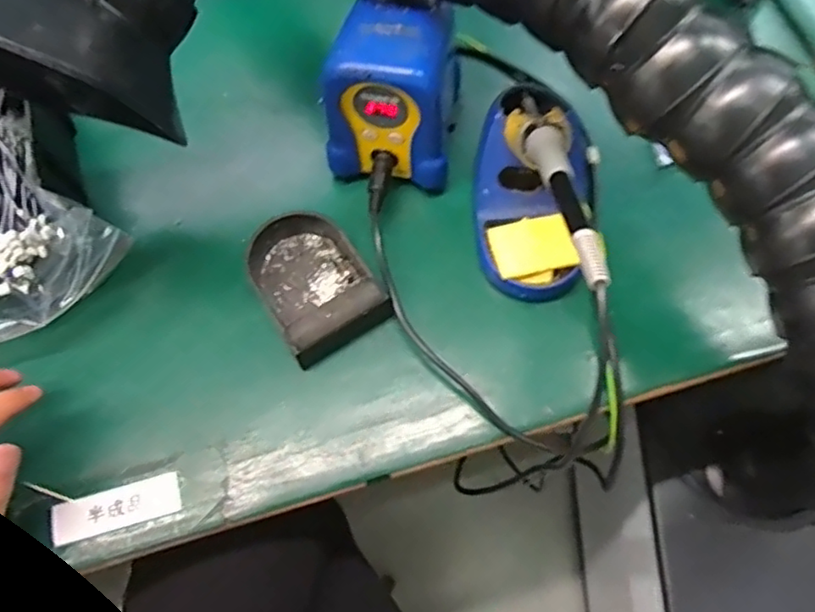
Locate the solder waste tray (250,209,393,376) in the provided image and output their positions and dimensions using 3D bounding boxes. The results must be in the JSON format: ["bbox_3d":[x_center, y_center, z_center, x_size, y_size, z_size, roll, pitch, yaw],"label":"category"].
[{"bbox_3d":[-0.070,-0.020,0.443,0.079,0.036,0.103,-32,70,-9],"label":"solder waste tray"}]

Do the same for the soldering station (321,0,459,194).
[{"bbox_3d":[-0.013,-0.163,0.455,0.094,0.109,0.112,6,69,5],"label":"soldering station"}]

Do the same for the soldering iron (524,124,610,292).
[{"bbox_3d":[0.090,-0.061,0.355,0.020,0.019,0.164,-5,41,1],"label":"soldering iron"}]

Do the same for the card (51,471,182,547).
[{"bbox_3d":[-0.189,0.131,0.407,0.079,0.004,0.024,-15,75,-8],"label":"card"}]

